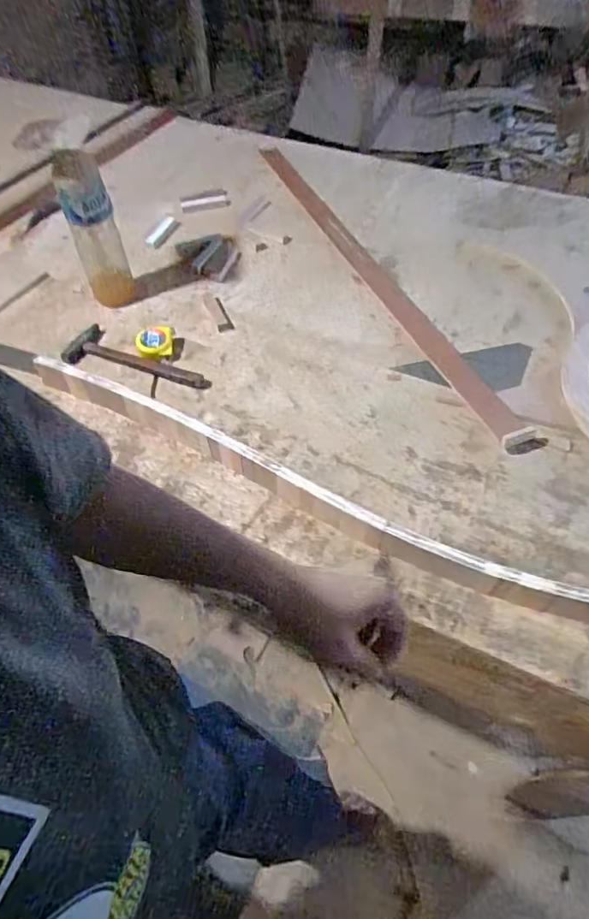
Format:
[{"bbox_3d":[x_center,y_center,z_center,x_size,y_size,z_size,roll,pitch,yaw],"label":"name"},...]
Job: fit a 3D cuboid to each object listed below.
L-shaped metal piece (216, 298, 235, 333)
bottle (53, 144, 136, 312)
[{"bbox_3d":[-0.154,-0.299,1.099,0.032,0.008,0.122,-19,54,-9],"label":"L-shaped metal piece"},{"bbox_3d":[-0.380,-0.427,1.017,0.092,0.308,0.094,-20,56,-13],"label":"bottle"}]

